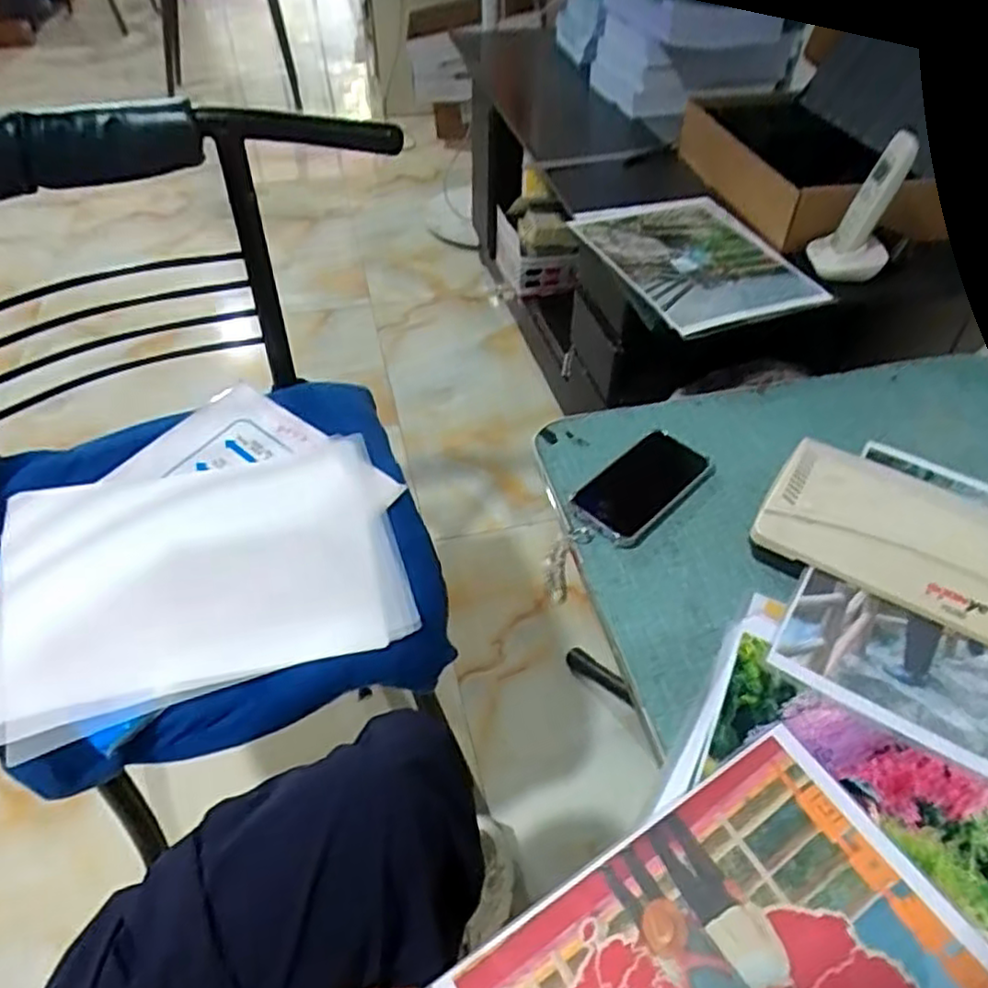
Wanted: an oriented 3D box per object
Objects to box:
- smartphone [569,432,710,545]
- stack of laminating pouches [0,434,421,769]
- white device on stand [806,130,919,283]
[{"bbox_3d":[0.145,-0.009,0.691,0.071,0.016,0.141,35,55,28],"label":"smartphone"},{"bbox_3d":[-0.252,0.067,0.602,0.327,0.026,0.238,-16,52,-13],"label":"stack of laminating pouches"},{"bbox_3d":[0.437,-0.329,0.829,0.075,0.160,0.073,2,46,1],"label":"white device on stand"}]

